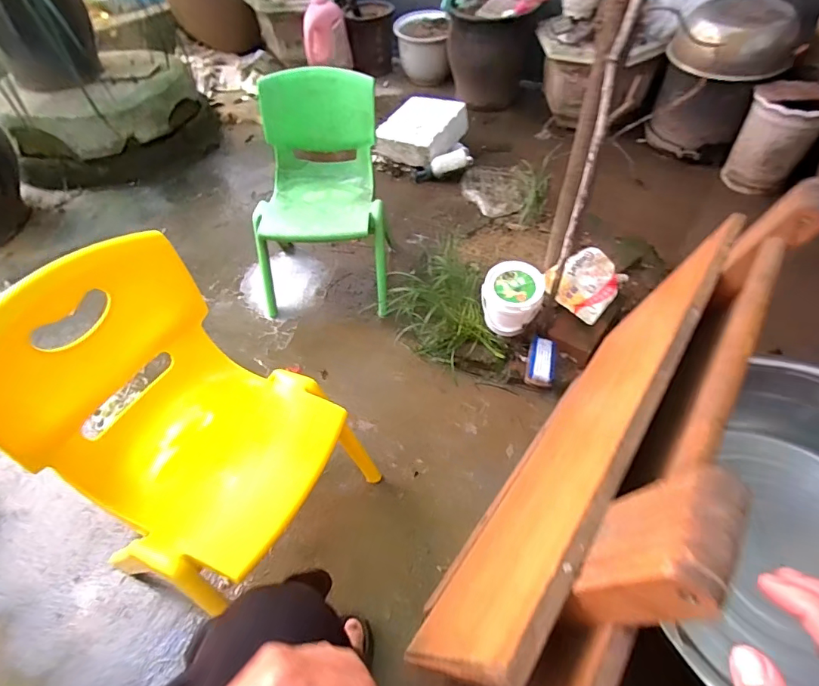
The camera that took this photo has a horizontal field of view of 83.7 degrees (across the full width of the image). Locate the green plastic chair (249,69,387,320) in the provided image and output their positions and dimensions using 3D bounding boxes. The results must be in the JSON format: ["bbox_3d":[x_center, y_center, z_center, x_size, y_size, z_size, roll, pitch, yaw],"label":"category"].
[{"bbox_3d":[-0.219,-0.357,1.115,0.311,0.437,0.316,-1,48,1],"label":"green plastic chair"}]

